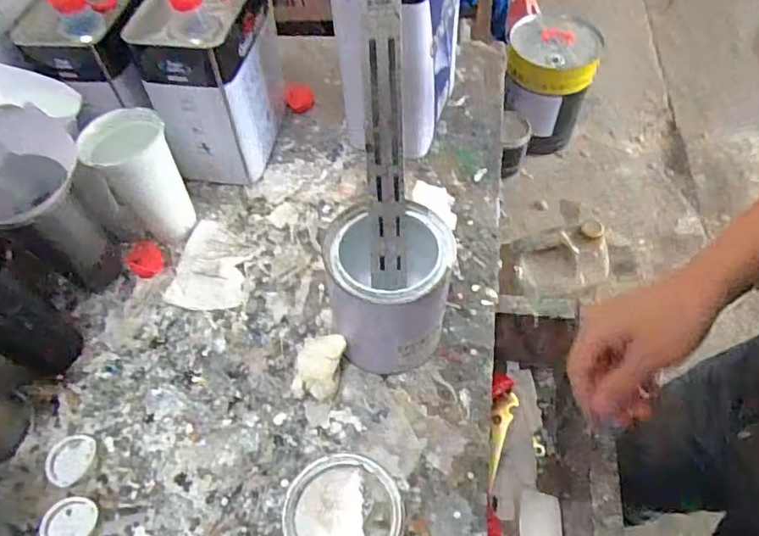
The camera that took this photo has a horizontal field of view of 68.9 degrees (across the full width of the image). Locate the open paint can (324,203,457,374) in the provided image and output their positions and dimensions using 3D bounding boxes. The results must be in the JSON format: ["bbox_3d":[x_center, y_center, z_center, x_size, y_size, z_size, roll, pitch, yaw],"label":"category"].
[{"bbox_3d":[0.011,0.024,0.502,0.105,0.131,0.102,-2,56,2],"label":"open paint can"}]

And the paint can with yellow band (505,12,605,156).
[{"bbox_3d":[0.511,-0.547,1.706,0.249,0.363,0.265,-2,56,2],"label":"paint can with yellow band"}]

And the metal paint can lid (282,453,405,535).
[{"bbox_3d":[-0.029,0.202,0.448,0.093,0.015,0.094,-2,56,2],"label":"metal paint can lid"}]

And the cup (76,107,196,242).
[{"bbox_3d":[-0.251,-0.097,0.593,0.075,0.136,0.076,-2,56,2],"label":"cup"}]

